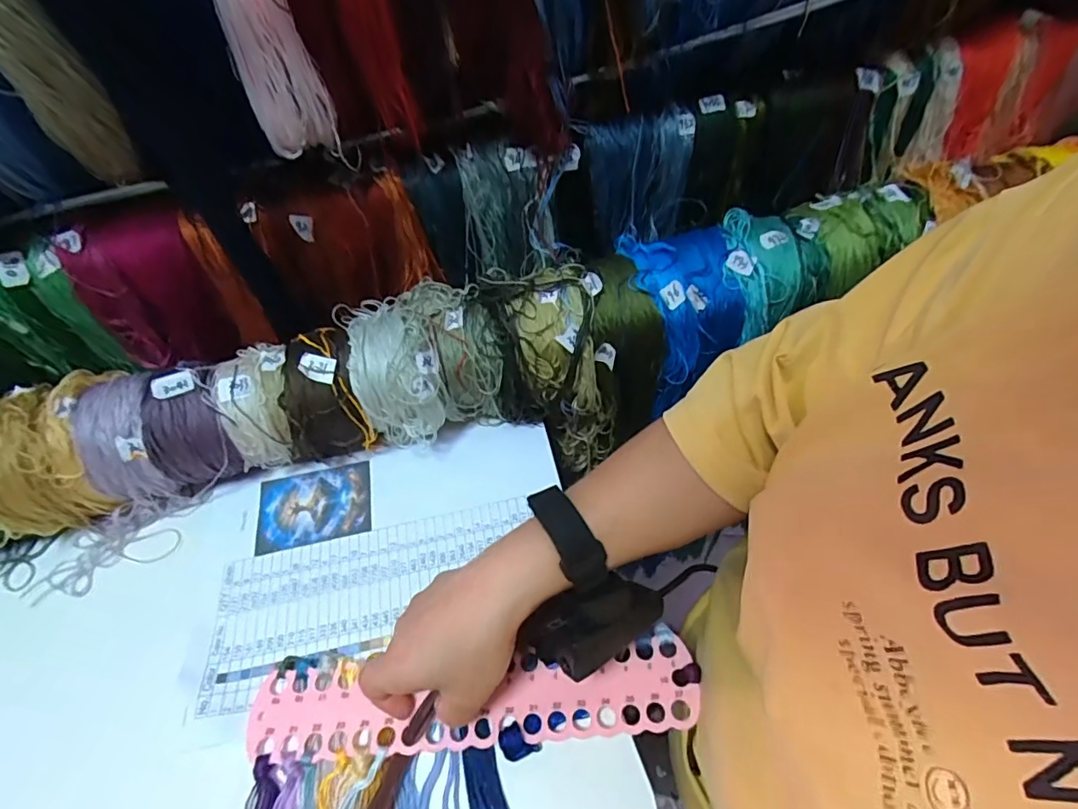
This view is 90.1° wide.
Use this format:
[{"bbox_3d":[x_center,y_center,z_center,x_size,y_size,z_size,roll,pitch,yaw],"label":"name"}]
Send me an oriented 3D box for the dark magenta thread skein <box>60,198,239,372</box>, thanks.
[{"bbox_3d":[-0.373,-0.105,0.523,0.101,0.146,0.058,-22,56,-11],"label":"dark magenta thread skein"}]

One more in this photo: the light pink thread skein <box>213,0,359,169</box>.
[{"bbox_3d":[-0.196,-0.273,0.366,0.052,0.207,0.023,-19,55,-9],"label":"light pink thread skein"}]

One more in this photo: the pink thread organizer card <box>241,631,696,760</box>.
[{"bbox_3d":[-0.044,0.194,0.357,0.291,0.008,0.055,-5,54,2],"label":"pink thread organizer card"}]

